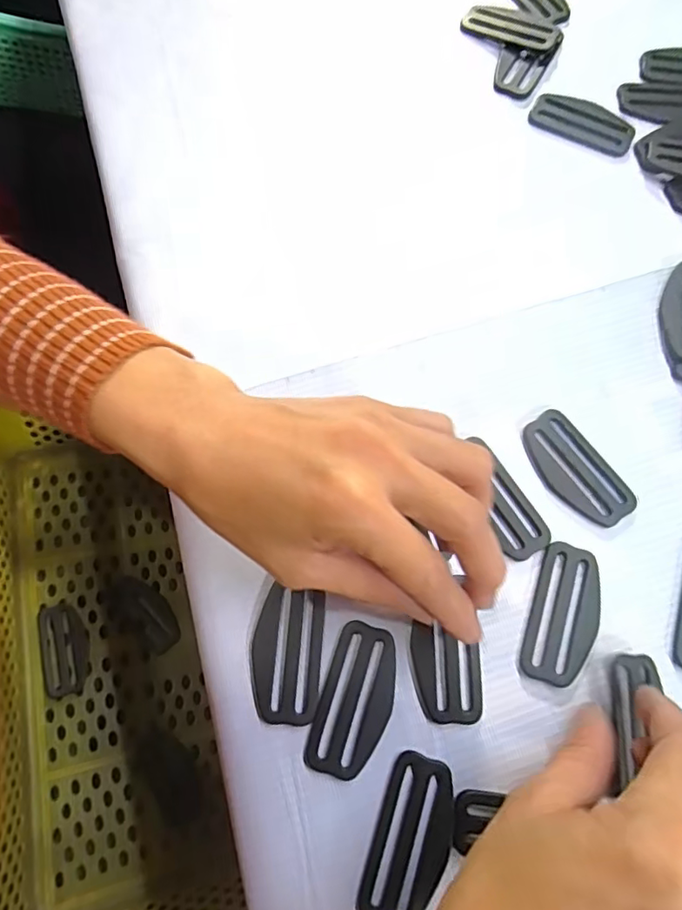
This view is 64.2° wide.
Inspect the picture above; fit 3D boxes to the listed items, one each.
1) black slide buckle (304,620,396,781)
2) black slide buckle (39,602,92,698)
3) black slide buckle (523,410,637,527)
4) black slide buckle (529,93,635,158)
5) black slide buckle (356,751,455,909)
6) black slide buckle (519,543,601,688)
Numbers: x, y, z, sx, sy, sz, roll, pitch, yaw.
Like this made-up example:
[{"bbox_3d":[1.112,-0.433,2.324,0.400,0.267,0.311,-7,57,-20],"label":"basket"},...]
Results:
[{"bbox_3d":[0.007,0.101,0.224,0.028,0.004,0.059,18,73,5],"label":"black slide buckle"},{"bbox_3d":[-0.189,0.133,0.372,0.030,0.004,0.059,-12,75,-21],"label":"black slide buckle"},{"bbox_3d":[0.110,0.007,0.255,0.030,0.004,0.059,-35,76,-11],"label":"black slide buckle"},{"bbox_3d":[0.141,-0.195,0.316,0.059,0.007,0.022,25,74,7],"label":"black slide buckle"},{"bbox_3d":[0.028,0.150,0.211,0.029,0.004,0.058,19,73,5],"label":"black slide buckle"},{"bbox_3d":[0.097,0.069,0.236,0.027,0.004,0.059,19,73,5],"label":"black slide buckle"}]

